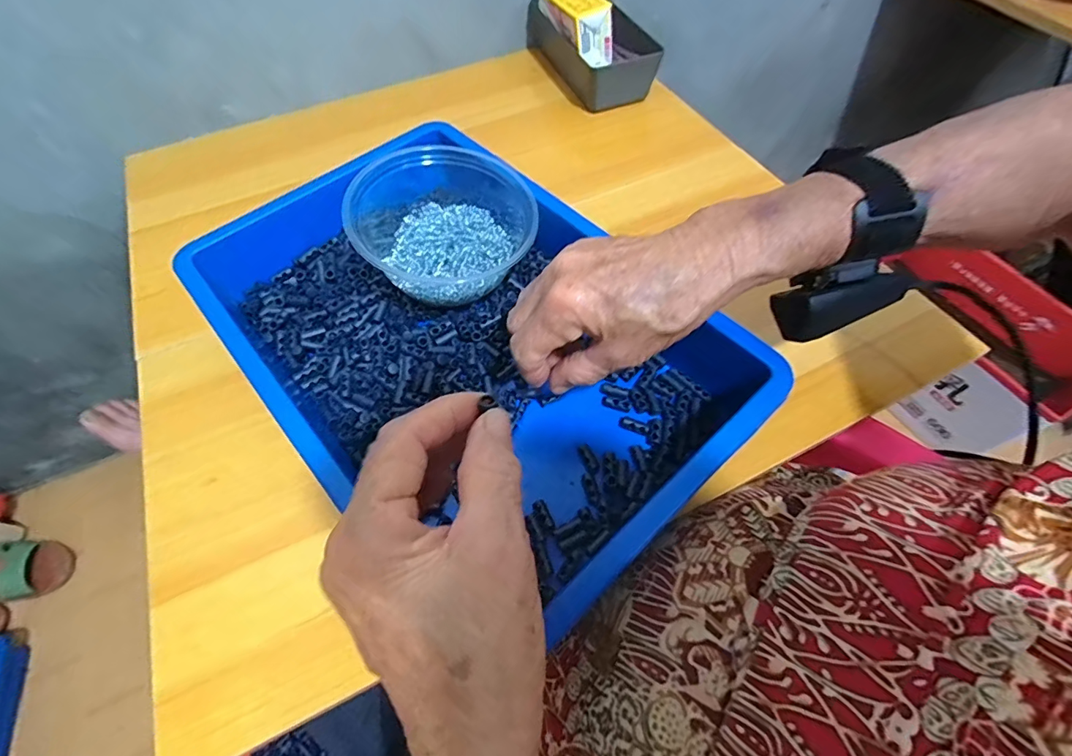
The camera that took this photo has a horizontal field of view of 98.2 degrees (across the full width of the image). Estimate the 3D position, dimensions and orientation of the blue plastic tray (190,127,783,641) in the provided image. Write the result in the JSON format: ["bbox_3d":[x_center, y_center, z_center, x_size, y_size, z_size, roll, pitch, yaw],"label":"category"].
[{"bbox_3d":[-0.059,-0.036,0.330,0.239,0.066,0.347,-39,67,-20],"label":"blue plastic tray"}]

